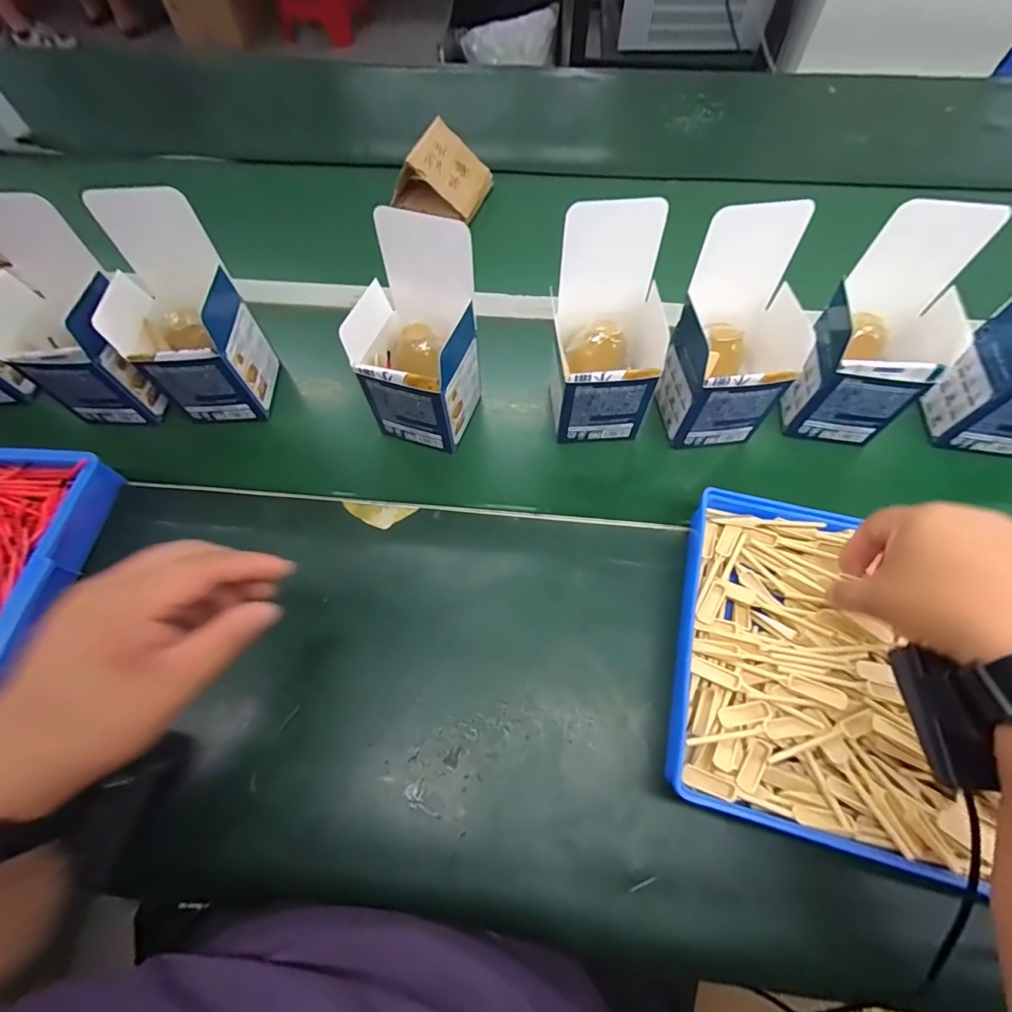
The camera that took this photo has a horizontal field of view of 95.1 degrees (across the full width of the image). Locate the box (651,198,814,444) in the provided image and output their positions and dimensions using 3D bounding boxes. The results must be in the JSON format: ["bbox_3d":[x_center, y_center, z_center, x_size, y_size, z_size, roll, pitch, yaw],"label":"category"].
[{"bbox_3d":[0.205,-0.145,0.410,0.100,0.172,0.099,-4,63,-1],"label":"box"}]

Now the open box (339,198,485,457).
[{"bbox_3d":[-0.080,-0.144,0.419,0.096,0.178,0.098,16,65,9],"label":"open box"}]

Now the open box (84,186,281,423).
[{"bbox_3d":[-0.303,-0.172,0.434,0.108,0.179,0.116,-3,63,-1],"label":"open box"}]

